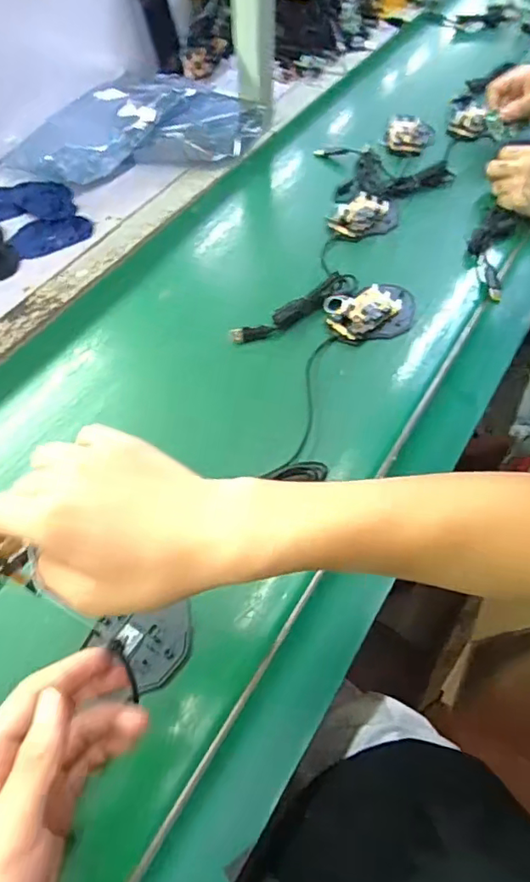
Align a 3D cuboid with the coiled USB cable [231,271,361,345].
[{"bbox_3d":[0.036,-0.147,0.605,0.159,0.031,0.027,-31,62,-19],"label":"coiled USB cable"}]

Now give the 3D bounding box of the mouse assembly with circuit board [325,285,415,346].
[{"bbox_3d":[0.120,-0.144,0.609,0.108,0.022,0.066,-18,58,-12],"label":"mouse assembly with circuit board"}]

